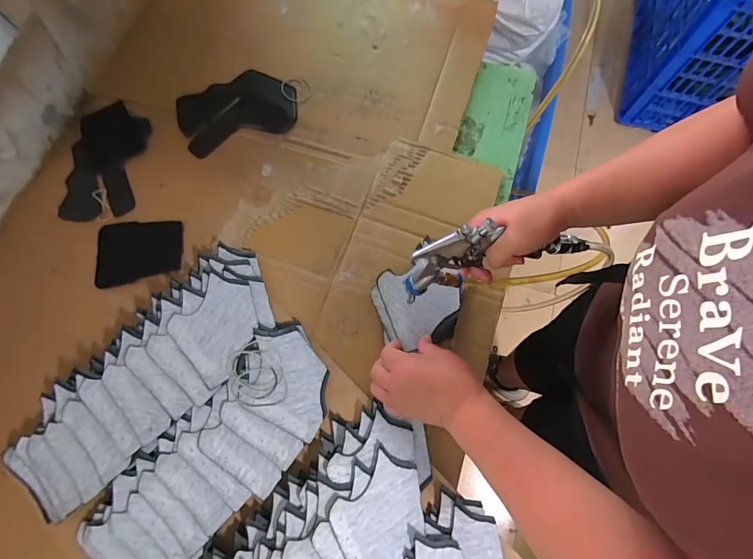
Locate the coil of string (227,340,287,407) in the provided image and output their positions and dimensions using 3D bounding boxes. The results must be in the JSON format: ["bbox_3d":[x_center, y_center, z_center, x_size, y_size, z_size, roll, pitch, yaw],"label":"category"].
[{"bbox_3d":[-0.149,0.118,0.469,0.064,0.013,0.081,-15,75,-3],"label":"coil of string"}]

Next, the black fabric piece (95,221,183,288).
[{"bbox_3d":[-0.348,-0.043,0.554,0.121,0.007,0.094,-9,75,-1],"label":"black fabric piece"}]

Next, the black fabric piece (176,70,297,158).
[{"bbox_3d":[-0.225,-0.275,0.606,0.184,0.008,0.127,-21,75,-4],"label":"black fabric piece"}]

